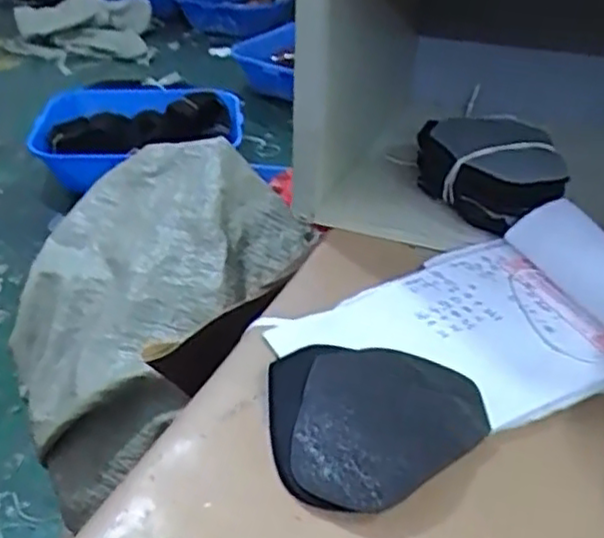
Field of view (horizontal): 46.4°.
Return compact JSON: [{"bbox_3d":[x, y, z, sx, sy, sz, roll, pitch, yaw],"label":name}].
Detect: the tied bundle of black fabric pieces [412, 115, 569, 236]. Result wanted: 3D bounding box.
[{"bbox_3d":[0.153,-0.075,0.556,0.082,0.060,0.116,-23,40,-29],"label":"tied bundle of black fabric pieces"}]

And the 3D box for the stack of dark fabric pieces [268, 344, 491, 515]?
[{"bbox_3d":[0.032,0.077,0.380,0.111,0.014,0.106,-27,42,-33],"label":"stack of dark fabric pieces"}]

